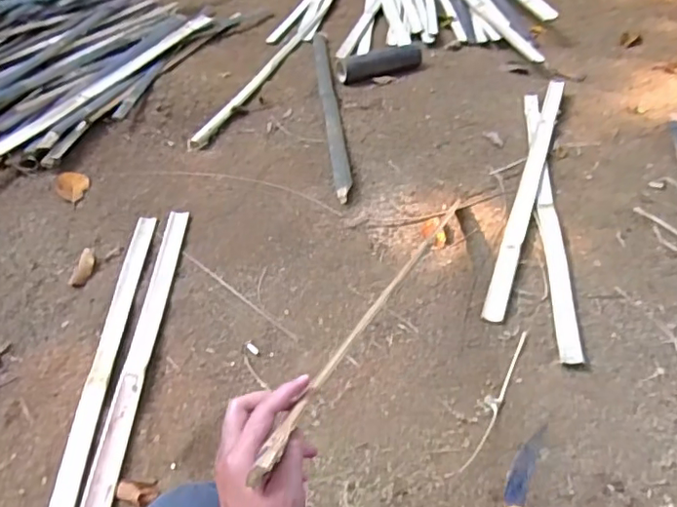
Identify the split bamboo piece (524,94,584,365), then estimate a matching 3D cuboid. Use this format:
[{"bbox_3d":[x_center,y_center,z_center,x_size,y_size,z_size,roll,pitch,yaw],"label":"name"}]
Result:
[{"bbox_3d":[0.443,-0.128,1.223,0.038,0.020,0.893,6,47,8],"label":"split bamboo piece"}]

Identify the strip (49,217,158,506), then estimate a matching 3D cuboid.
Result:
[{"bbox_3d":[-0.374,0.235,0.866,0.041,0.006,0.872,-2,43,-2],"label":"strip"}]

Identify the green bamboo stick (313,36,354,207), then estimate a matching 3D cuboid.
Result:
[{"bbox_3d":[-0.025,-0.419,1.529,0.044,0.026,0.908,-5,46,-2],"label":"green bamboo stick"}]

